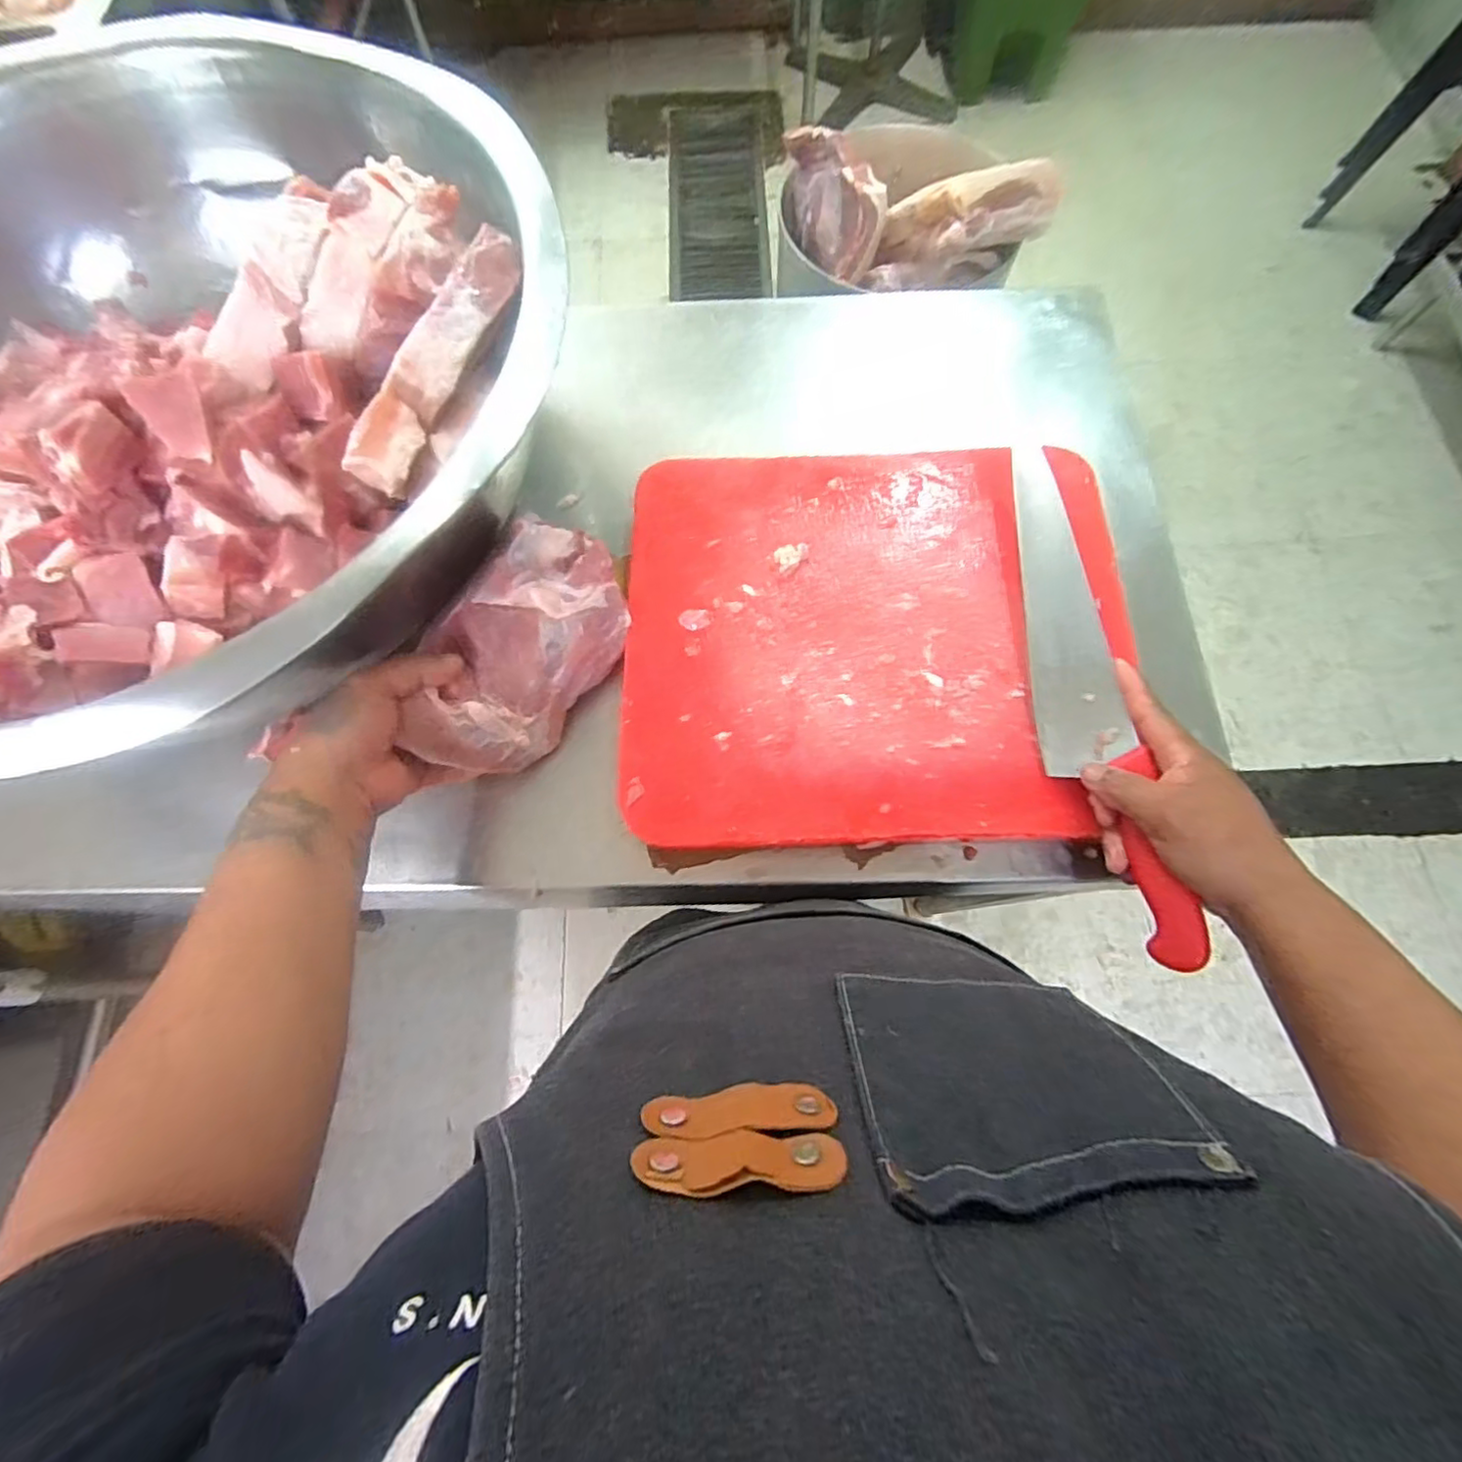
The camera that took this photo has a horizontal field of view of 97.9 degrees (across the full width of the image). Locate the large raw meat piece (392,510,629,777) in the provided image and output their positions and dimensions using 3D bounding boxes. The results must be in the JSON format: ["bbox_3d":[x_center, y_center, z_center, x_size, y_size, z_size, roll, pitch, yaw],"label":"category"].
[{"bbox_3d":[-0.154,-0.061,0.472,0.089,0.089,0.197,34,75,12],"label":"large raw meat piece"}]

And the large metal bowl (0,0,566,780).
[{"bbox_3d":[-0.423,-0.262,0.482,0.608,0.151,0.605,0,71,1],"label":"large metal bowl"}]

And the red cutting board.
[{"bbox_3d":[0.110,-0.082,0.494,0.382,0.026,0.330,0,71,1],"label":"red cutting board"}]

